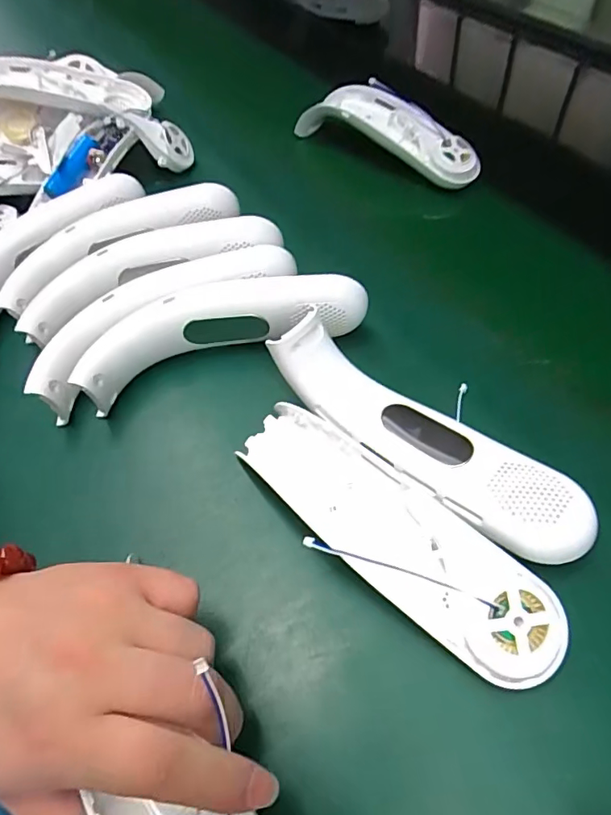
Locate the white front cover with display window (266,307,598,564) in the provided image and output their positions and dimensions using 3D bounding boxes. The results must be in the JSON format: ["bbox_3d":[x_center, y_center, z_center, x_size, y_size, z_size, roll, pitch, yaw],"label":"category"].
[{"bbox_3d":[0.067,0.018,0.292,0.192,0.057,0.048,35,66,23],"label":"white front cover with display window"}]

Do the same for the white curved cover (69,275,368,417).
[{"bbox_3d":[-0.058,-0.052,0.346,0.200,0.051,0.053,-17,58,-7],"label":"white curved cover"}]

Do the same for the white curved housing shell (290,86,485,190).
[{"bbox_3d":[0.076,-0.265,0.485,0.196,0.052,0.053,36,66,23],"label":"white curved housing shell"}]

